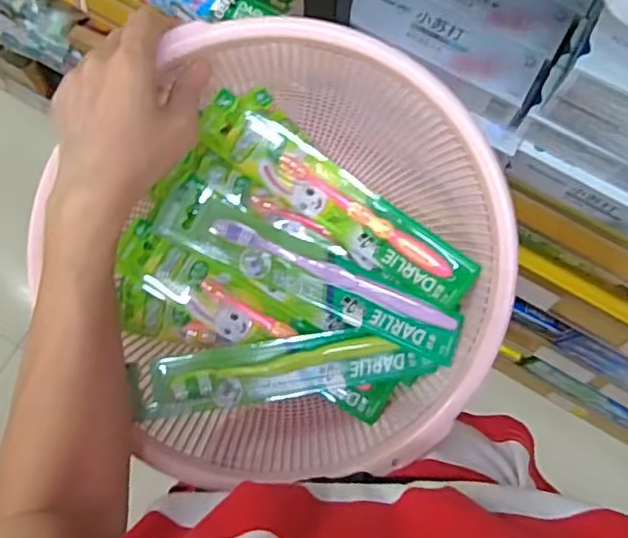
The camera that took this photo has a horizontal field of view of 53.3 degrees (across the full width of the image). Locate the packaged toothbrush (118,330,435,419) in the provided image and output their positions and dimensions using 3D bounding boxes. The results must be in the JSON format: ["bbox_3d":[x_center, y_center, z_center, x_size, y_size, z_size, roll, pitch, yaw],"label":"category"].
[{"bbox_3d":[-0.021,0.069,0.439,0.202,0.026,0.040,-9,78,-3],"label":"packaged toothbrush"}]

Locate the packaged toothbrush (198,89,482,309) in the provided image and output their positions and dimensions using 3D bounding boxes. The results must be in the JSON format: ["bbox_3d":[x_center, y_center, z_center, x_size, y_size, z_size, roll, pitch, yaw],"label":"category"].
[{"bbox_3d":[0.017,-0.048,0.451,0.221,0.029,0.041,35,79,7],"label":"packaged toothbrush"}]

